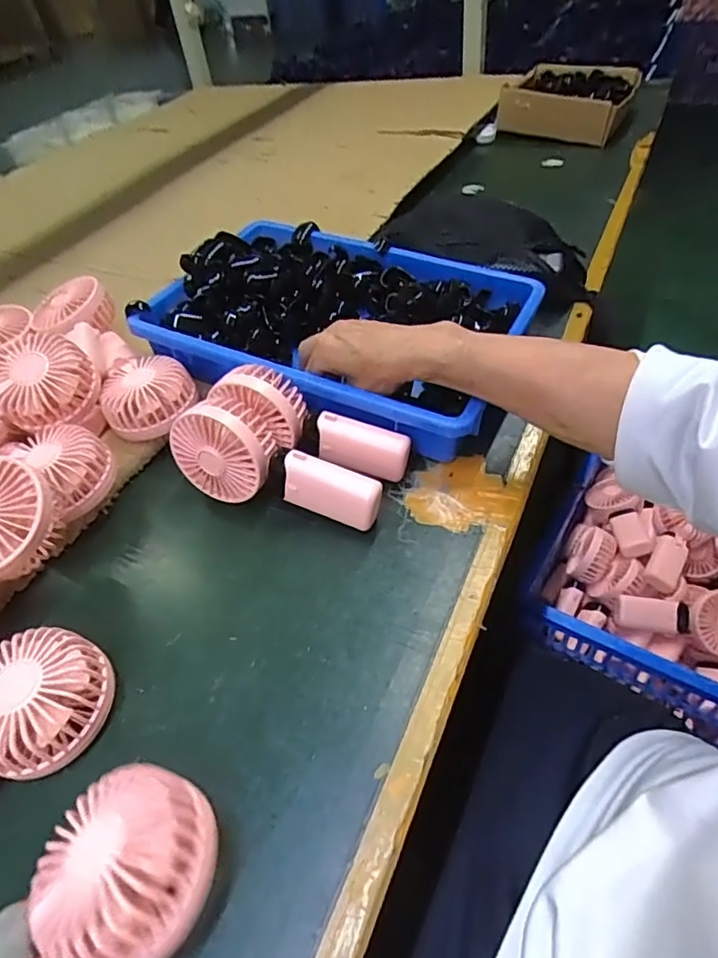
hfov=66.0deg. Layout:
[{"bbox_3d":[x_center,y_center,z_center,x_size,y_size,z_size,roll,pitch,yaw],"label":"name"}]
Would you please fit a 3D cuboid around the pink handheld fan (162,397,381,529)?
[{"bbox_3d":[-0.067,-0.014,0.465,0.182,0.087,0.066,19,52,20],"label":"pink handheld fan"}]

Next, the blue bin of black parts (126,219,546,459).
[{"bbox_3d":[-0.017,-0.167,0.570,0.352,0.075,0.242,20,52,21],"label":"blue bin of black parts"}]

